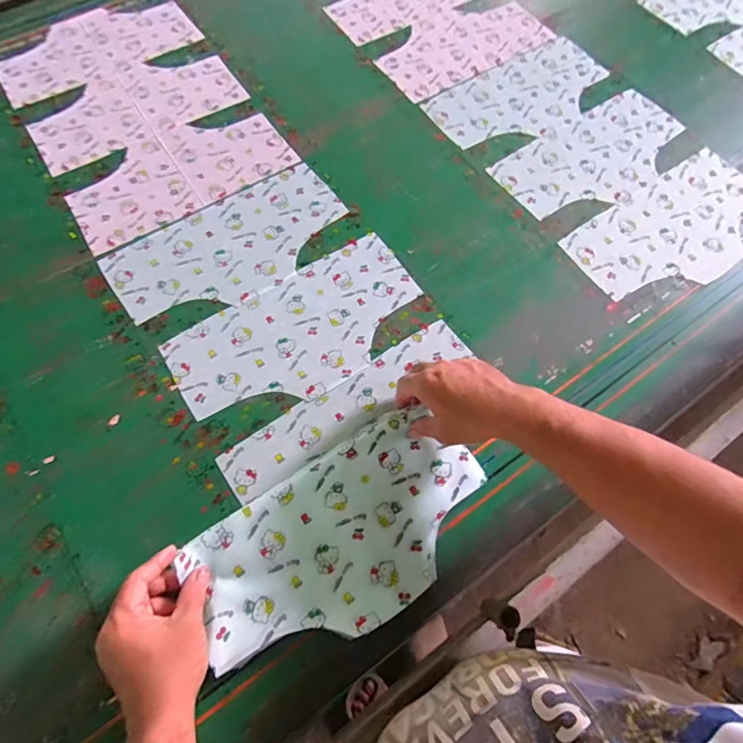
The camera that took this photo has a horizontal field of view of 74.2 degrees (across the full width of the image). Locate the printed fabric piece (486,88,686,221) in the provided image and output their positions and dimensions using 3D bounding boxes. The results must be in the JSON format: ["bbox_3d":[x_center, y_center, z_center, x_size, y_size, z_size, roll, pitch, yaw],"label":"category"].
[{"bbox_3d":[0.352,-0.336,0.761,0.322,0.007,0.160,-34,68,-16],"label":"printed fabric piece"}]

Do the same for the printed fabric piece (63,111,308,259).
[{"bbox_3d":[-0.283,-0.298,0.729,0.318,0.009,0.161,-31,67,-15],"label":"printed fabric piece"}]

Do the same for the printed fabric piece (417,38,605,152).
[{"bbox_3d":[0.251,-0.458,0.813,0.319,0.007,0.167,-33,68,-16],"label":"printed fabric piece"}]

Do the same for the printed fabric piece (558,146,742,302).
[{"bbox_3d":[0.443,-0.207,0.705,0.324,0.007,0.165,-33,68,-16],"label":"printed fabric piece"}]

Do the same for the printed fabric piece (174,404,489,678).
[{"bbox_3d":[-0.025,0.171,0.515,0.308,0.015,0.171,-32,68,-15],"label":"printed fabric piece"}]

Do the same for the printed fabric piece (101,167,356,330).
[{"bbox_3d":[-0.187,-0.171,0.673,0.321,0.008,0.163,-32,68,-15],"label":"printed fabric piece"}]

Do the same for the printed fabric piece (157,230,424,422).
[{"bbox_3d":[-0.085,-0.052,0.621,0.321,0.005,0.163,-32,68,-16],"label":"printed fabric piece"}]

